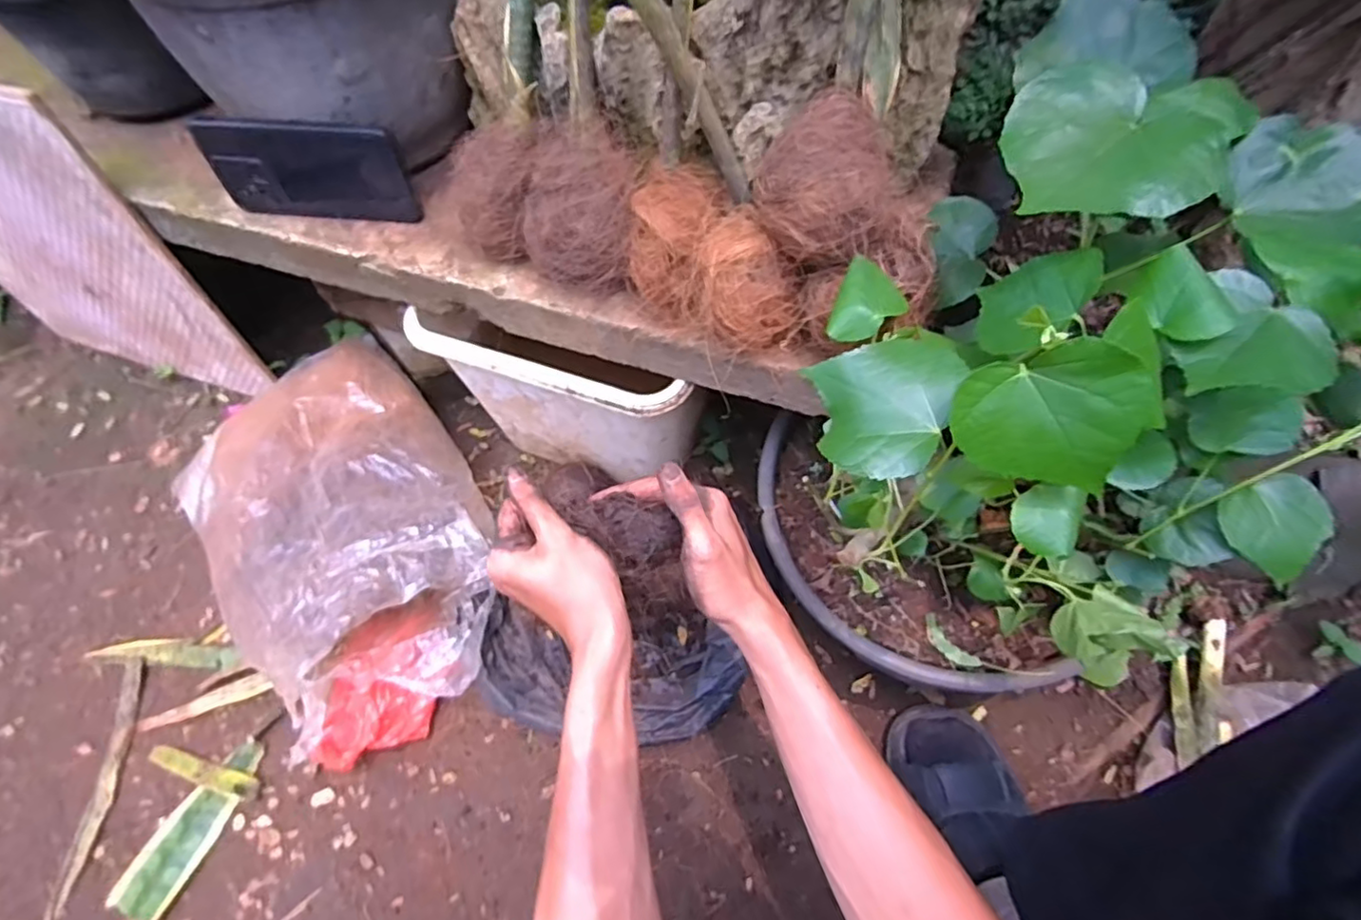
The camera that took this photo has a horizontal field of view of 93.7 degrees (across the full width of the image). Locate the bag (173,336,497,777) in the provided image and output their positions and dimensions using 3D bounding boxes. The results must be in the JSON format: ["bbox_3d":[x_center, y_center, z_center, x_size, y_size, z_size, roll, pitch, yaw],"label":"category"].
[{"bbox_3d":[-0.344,0.053,0.639,0.260,0.191,0.407,-37,66,-15],"label":"bag"}]

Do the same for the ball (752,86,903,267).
[{"bbox_3d":[0.091,-0.172,0.402,0.087,0.069,0.085,9,63,9],"label":"ball"}]

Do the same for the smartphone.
[{"bbox_3d":[-0.310,-0.242,0.536,0.170,0.085,0.014,4,63,6],"label":"smartphone"}]

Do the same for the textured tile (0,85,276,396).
[{"bbox_3d":[-0.697,-0.237,0.709,0.406,0.390,0.019,17,59,7],"label":"textured tile"}]

